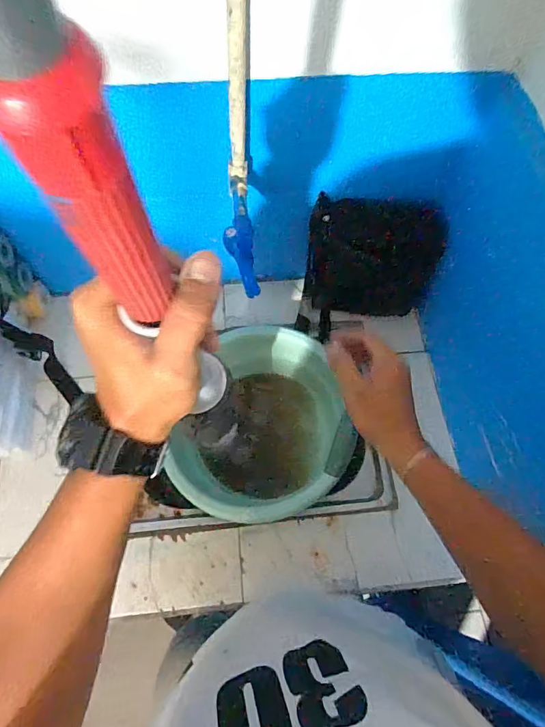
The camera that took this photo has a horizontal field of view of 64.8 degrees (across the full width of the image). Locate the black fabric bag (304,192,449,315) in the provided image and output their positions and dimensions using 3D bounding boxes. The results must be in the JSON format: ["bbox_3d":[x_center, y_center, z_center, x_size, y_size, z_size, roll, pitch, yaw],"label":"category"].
[{"bbox_3d":[0.178,-0.185,0.781,0.225,0.211,0.034,11,33,10],"label":"black fabric bag"}]

